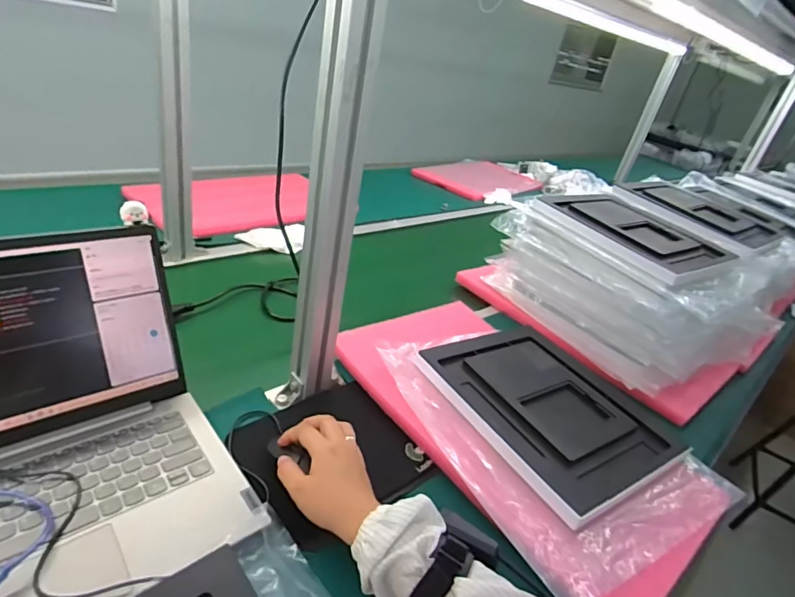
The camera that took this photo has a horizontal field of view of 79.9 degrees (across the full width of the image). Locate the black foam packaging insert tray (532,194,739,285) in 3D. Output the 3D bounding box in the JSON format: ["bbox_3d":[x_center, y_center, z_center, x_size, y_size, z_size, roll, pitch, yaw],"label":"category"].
[{"bbox_3d":[0.432,-0.126,0.872,0.229,0.019,0.300,-9,40,-28],"label":"black foam packaging insert tray"}]

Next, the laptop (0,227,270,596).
[{"bbox_3d":[-0.318,0.100,0.394,0.318,0.170,0.301,-17,41,-38],"label":"laptop"}]

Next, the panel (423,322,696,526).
[{"bbox_3d":[0.208,0.138,0.656,0.244,0.031,0.301,-12,34,-32],"label":"panel"}]

